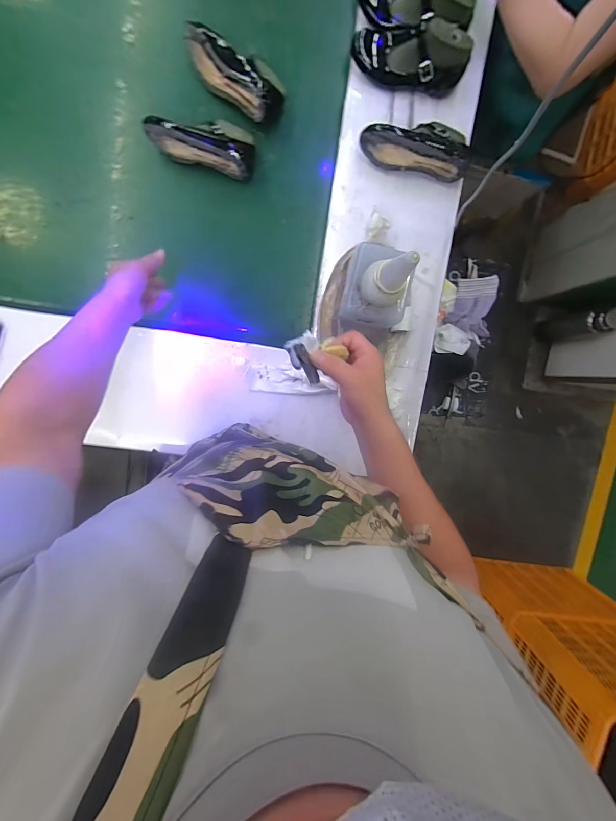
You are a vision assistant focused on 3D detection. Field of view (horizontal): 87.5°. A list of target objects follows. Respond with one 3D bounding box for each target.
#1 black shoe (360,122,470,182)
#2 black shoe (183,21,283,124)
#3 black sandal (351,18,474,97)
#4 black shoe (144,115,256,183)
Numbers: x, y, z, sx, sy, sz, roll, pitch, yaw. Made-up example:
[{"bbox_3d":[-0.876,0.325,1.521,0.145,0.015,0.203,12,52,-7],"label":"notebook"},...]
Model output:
[{"bbox_3d":[0.194,-0.473,0.583,0.194,0.060,0.076,4,97,-5],"label":"black shoe"},{"bbox_3d":[-0.144,-0.638,0.610,0.197,0.067,0.081,36,93,-8],"label":"black shoe"},{"bbox_3d":[0.181,-0.628,0.566,0.200,0.076,0.064,7,96,-5],"label":"black sandal"},{"bbox_3d":[-0.204,-0.523,0.616,0.197,0.064,0.096,14,96,-6],"label":"black shoe"}]

